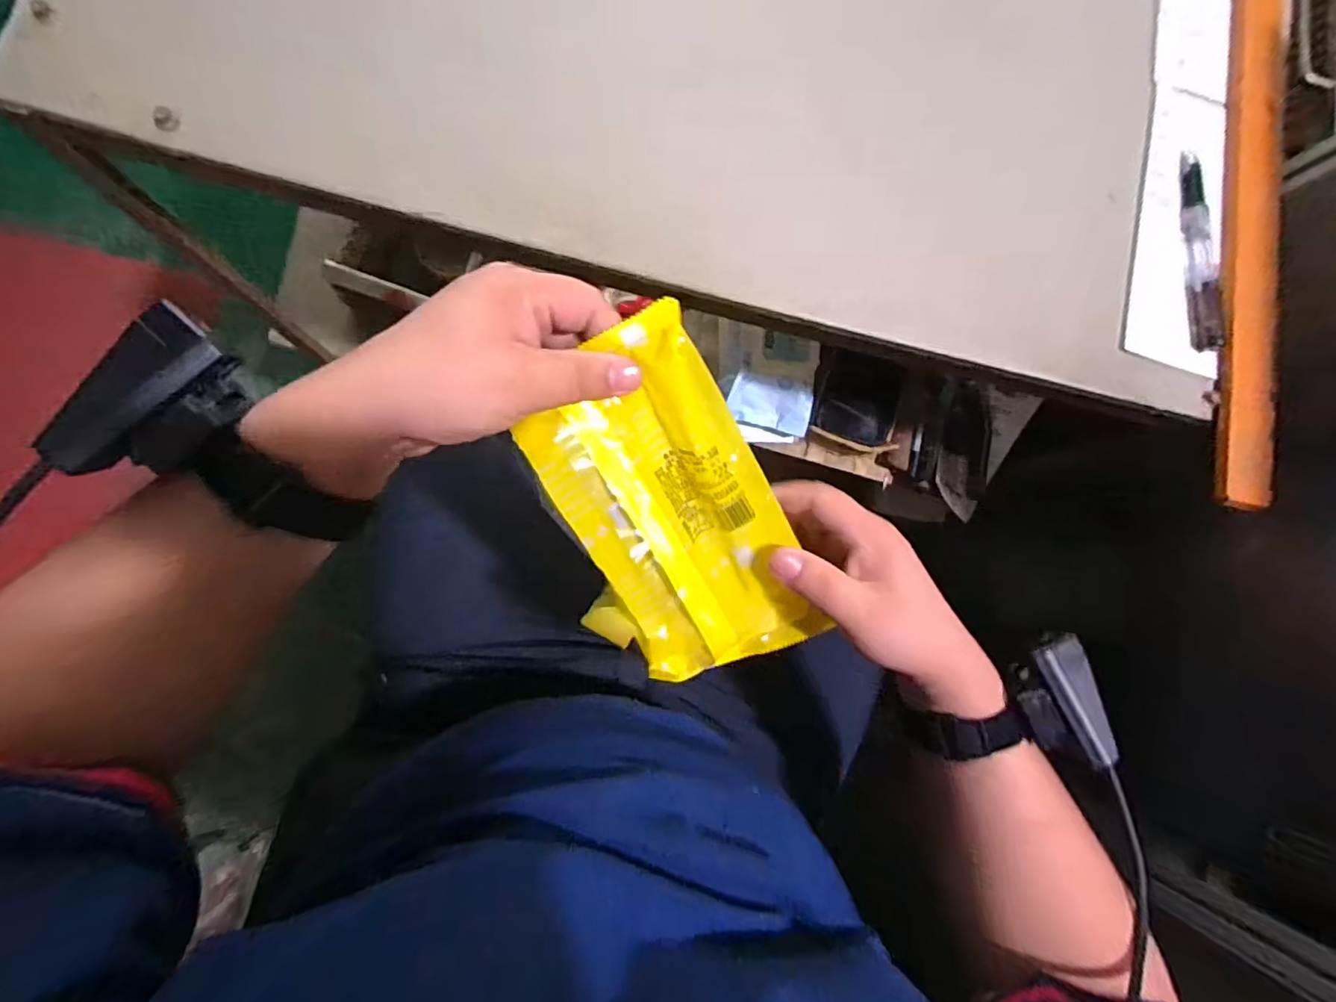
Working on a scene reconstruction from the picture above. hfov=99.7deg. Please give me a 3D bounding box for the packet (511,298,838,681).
[{"bbox_3d":[-0.001,0.018,0.317,0.121,0.020,0.215,-29,115,1],"label":"packet"}]

